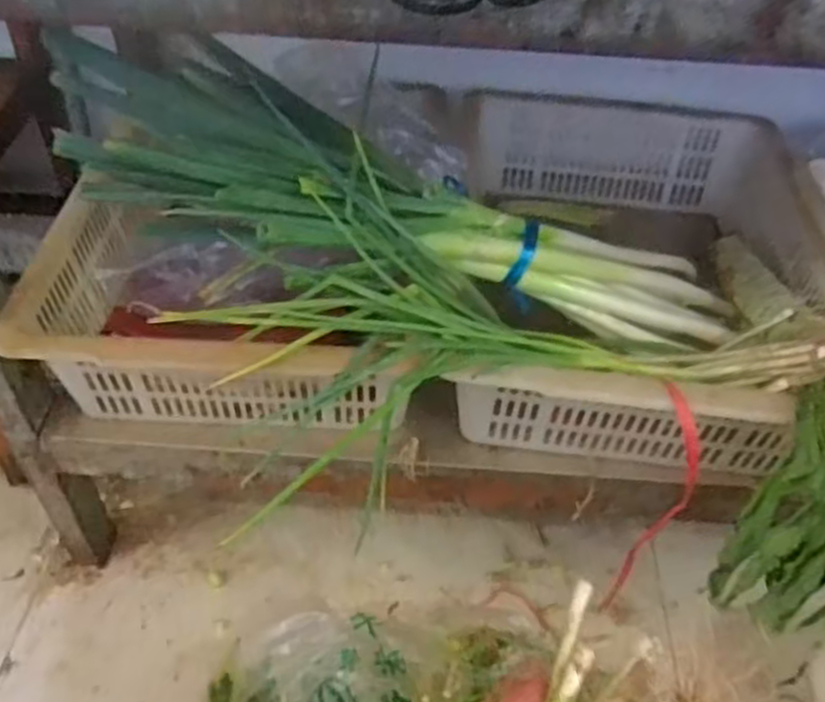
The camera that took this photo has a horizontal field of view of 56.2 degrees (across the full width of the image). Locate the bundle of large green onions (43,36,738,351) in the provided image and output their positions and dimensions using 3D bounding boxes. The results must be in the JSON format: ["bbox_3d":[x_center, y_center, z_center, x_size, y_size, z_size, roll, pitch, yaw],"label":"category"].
[{"bbox_3d":[0.016,-0.122,0.768,0.706,0.124,0.175,15,43,-18],"label":"bundle of large green onions"}]

